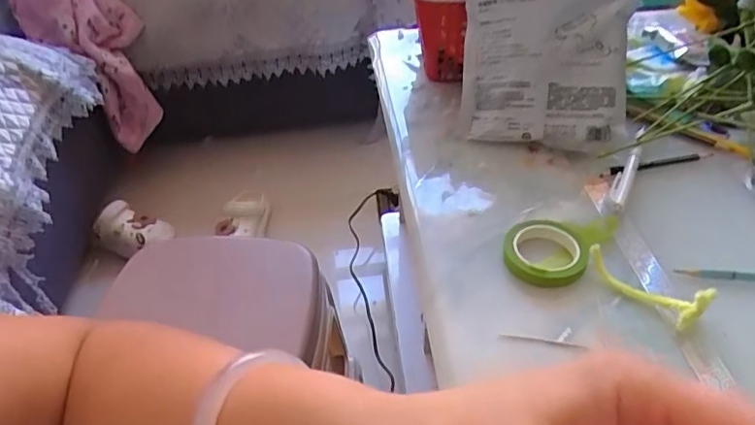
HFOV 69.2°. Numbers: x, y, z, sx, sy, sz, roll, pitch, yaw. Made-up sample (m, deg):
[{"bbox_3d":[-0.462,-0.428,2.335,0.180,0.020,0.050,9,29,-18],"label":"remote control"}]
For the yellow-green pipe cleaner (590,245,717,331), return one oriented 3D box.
[{"bbox_3d":[0.190,0.051,0.392,0.084,0.027,0.027,31,50,32],"label":"yellow-green pipe cleaner"}]

